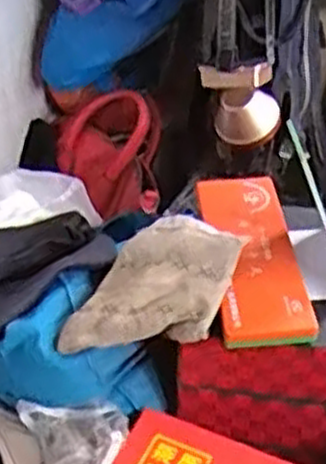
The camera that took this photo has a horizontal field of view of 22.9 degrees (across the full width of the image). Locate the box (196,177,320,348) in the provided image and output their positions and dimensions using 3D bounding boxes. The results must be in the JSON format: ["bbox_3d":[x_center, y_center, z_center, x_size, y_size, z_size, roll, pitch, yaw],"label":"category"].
[{"bbox_3d":[0.091,0.020,0.832,0.085,0.029,0.229,-4,39,-3],"label":"box"}]

